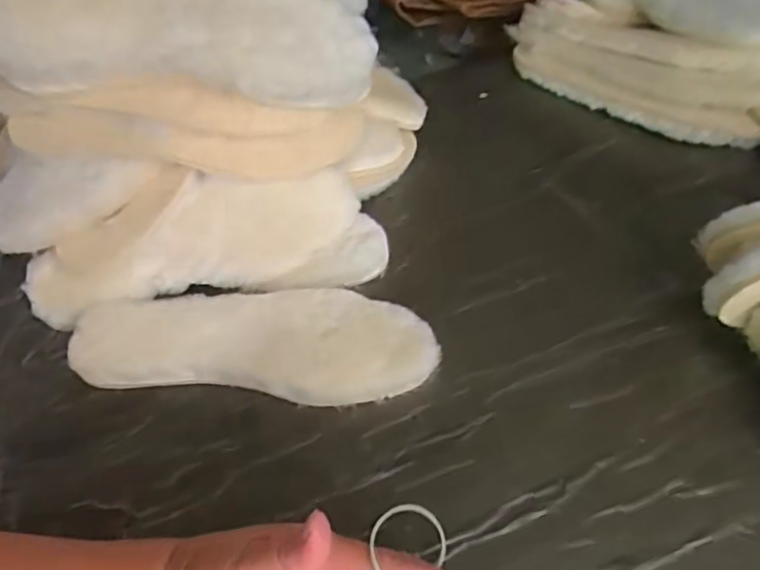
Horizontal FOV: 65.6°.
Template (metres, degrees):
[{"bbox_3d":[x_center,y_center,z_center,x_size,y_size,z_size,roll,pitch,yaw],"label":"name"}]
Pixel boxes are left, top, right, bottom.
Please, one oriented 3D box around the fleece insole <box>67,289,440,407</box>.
[{"bbox_3d":[-0.099,0.043,0.462,0.275,0.022,0.088,2,55,5],"label":"fleece insole"}]

